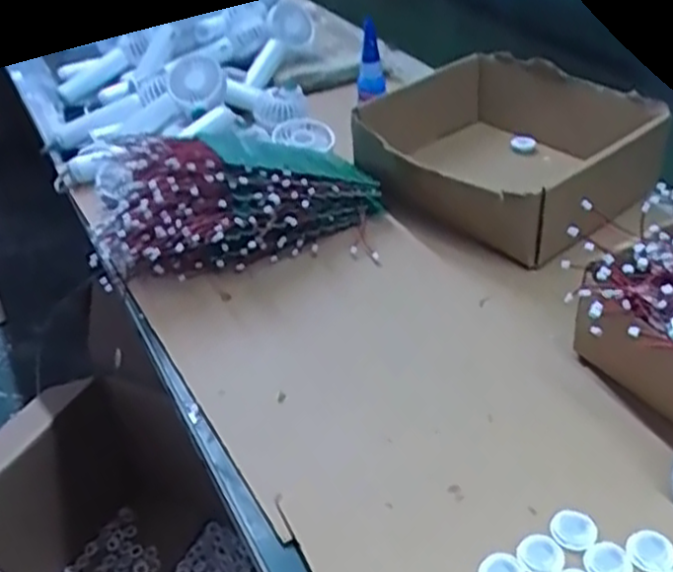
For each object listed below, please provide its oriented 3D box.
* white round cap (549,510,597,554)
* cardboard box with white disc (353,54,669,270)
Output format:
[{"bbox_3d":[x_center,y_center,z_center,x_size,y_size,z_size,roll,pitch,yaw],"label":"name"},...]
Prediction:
[{"bbox_3d":[0.123,0.126,0.398,0.023,0.004,0.024,-4,37,3],"label":"white round cap"},{"bbox_3d":[0.142,-0.122,0.670,0.214,0.069,0.227,-33,45,-32],"label":"cardboard box with white disc"}]

